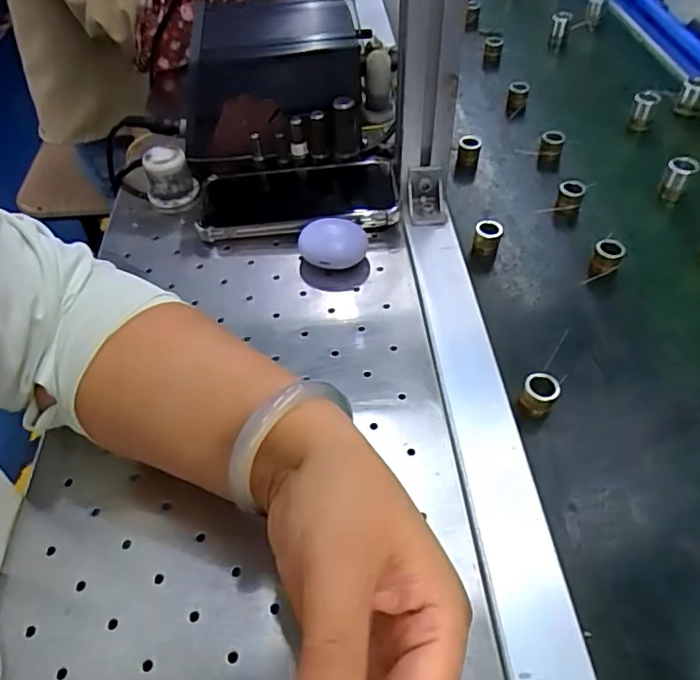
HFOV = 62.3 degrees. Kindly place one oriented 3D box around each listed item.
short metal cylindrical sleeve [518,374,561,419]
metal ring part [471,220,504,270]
[{"bbox_3d":[0.117,0.034,0.358,0.019,0.018,0.020,-1,50,1],"label":"short metal cylindrical sleeve"},{"bbox_3d":[0.108,-0.077,0.455,0.020,0.025,0.022,2,50,3],"label":"metal ring part"}]

